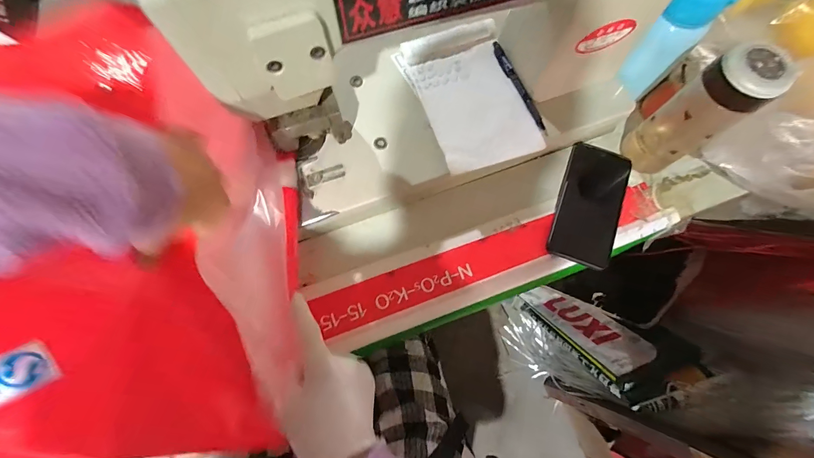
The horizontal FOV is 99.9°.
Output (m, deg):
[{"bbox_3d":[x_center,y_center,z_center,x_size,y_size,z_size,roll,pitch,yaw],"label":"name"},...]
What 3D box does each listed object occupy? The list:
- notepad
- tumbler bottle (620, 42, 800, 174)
[{"bbox_3d":[0.081,-0.174,0.442,0.126,0.019,0.195,-20,76,-5],"label":"notepad"},{"bbox_3d":[0.343,-0.132,0.407,0.059,0.170,0.067,-24,76,-6],"label":"tumbler bottle"}]

